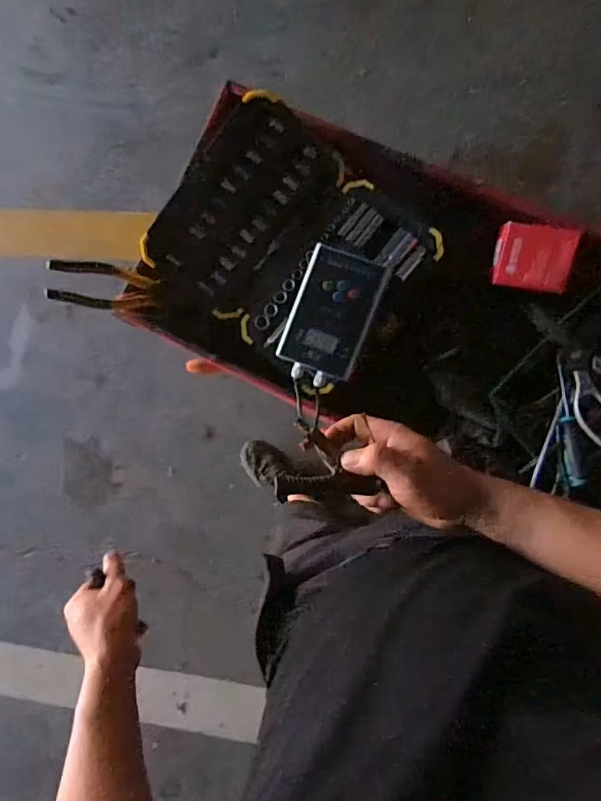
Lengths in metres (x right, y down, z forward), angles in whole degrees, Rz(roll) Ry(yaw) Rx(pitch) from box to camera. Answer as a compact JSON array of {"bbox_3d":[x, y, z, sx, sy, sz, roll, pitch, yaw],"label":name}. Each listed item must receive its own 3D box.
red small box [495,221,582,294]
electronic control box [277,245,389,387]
[{"bbox_3d":[0.271,-0.164,0.597,0.079,0.034,0.071,10,88,11],"label":"red small box"},{"bbox_3d":[0.036,-0.101,0.614,0.093,0.032,0.154,22,90,11],"label":"electronic control box"}]

